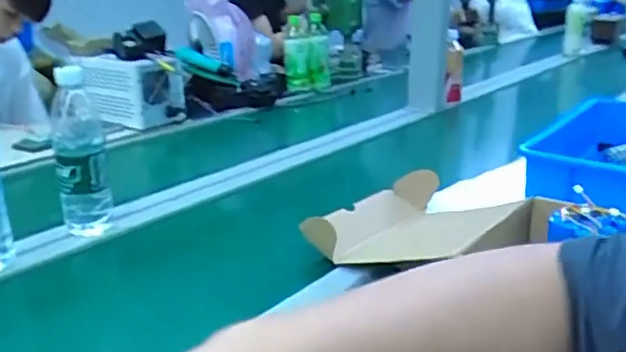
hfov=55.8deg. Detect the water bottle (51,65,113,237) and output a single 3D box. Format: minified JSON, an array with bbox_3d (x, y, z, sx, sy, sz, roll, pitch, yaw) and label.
[{"bbox_3d":[-0.311,-0.030,0.790,0.064,0.215,0.066,-7,21,-18],"label":"water bottle"}]

